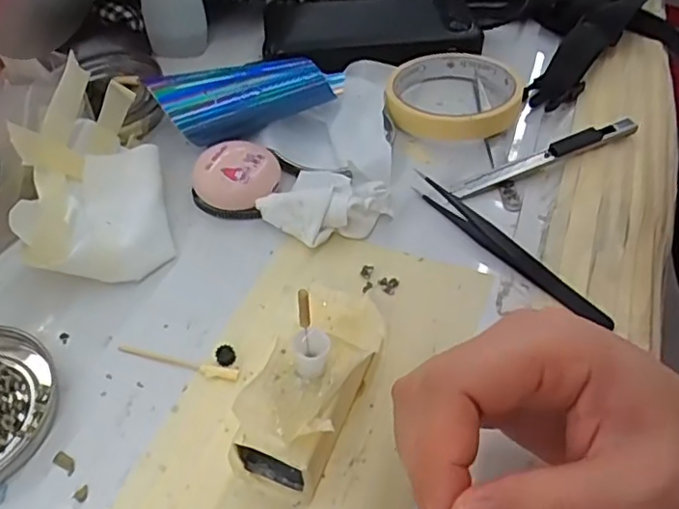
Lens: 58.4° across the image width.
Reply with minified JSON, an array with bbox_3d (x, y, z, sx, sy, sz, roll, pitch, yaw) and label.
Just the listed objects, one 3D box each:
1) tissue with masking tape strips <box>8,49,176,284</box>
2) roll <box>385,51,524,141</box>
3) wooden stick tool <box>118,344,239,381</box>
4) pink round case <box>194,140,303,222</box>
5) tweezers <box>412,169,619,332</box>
[{"bbox_3d":[-0.130,-0.041,0.316,0.068,0.063,0.104,-12,50,-11],"label":"tissue with masking tape strips"},{"bbox_3d":[0.075,-0.106,0.400,0.084,0.019,0.096,10,49,7],"label":"roll"},{"bbox_3d":[-0.074,0.048,0.278,0.059,0.004,0.006,13,50,10],"label":"wooden stick tool"},{"bbox_3d":[-0.056,-0.045,0.347,0.050,0.021,0.045,11,50,8],"label":"pink round case"},{"bbox_3d":[0.086,-0.007,0.322,0.011,0.011,0.126,-31,56,-25],"label":"tweezers"}]

